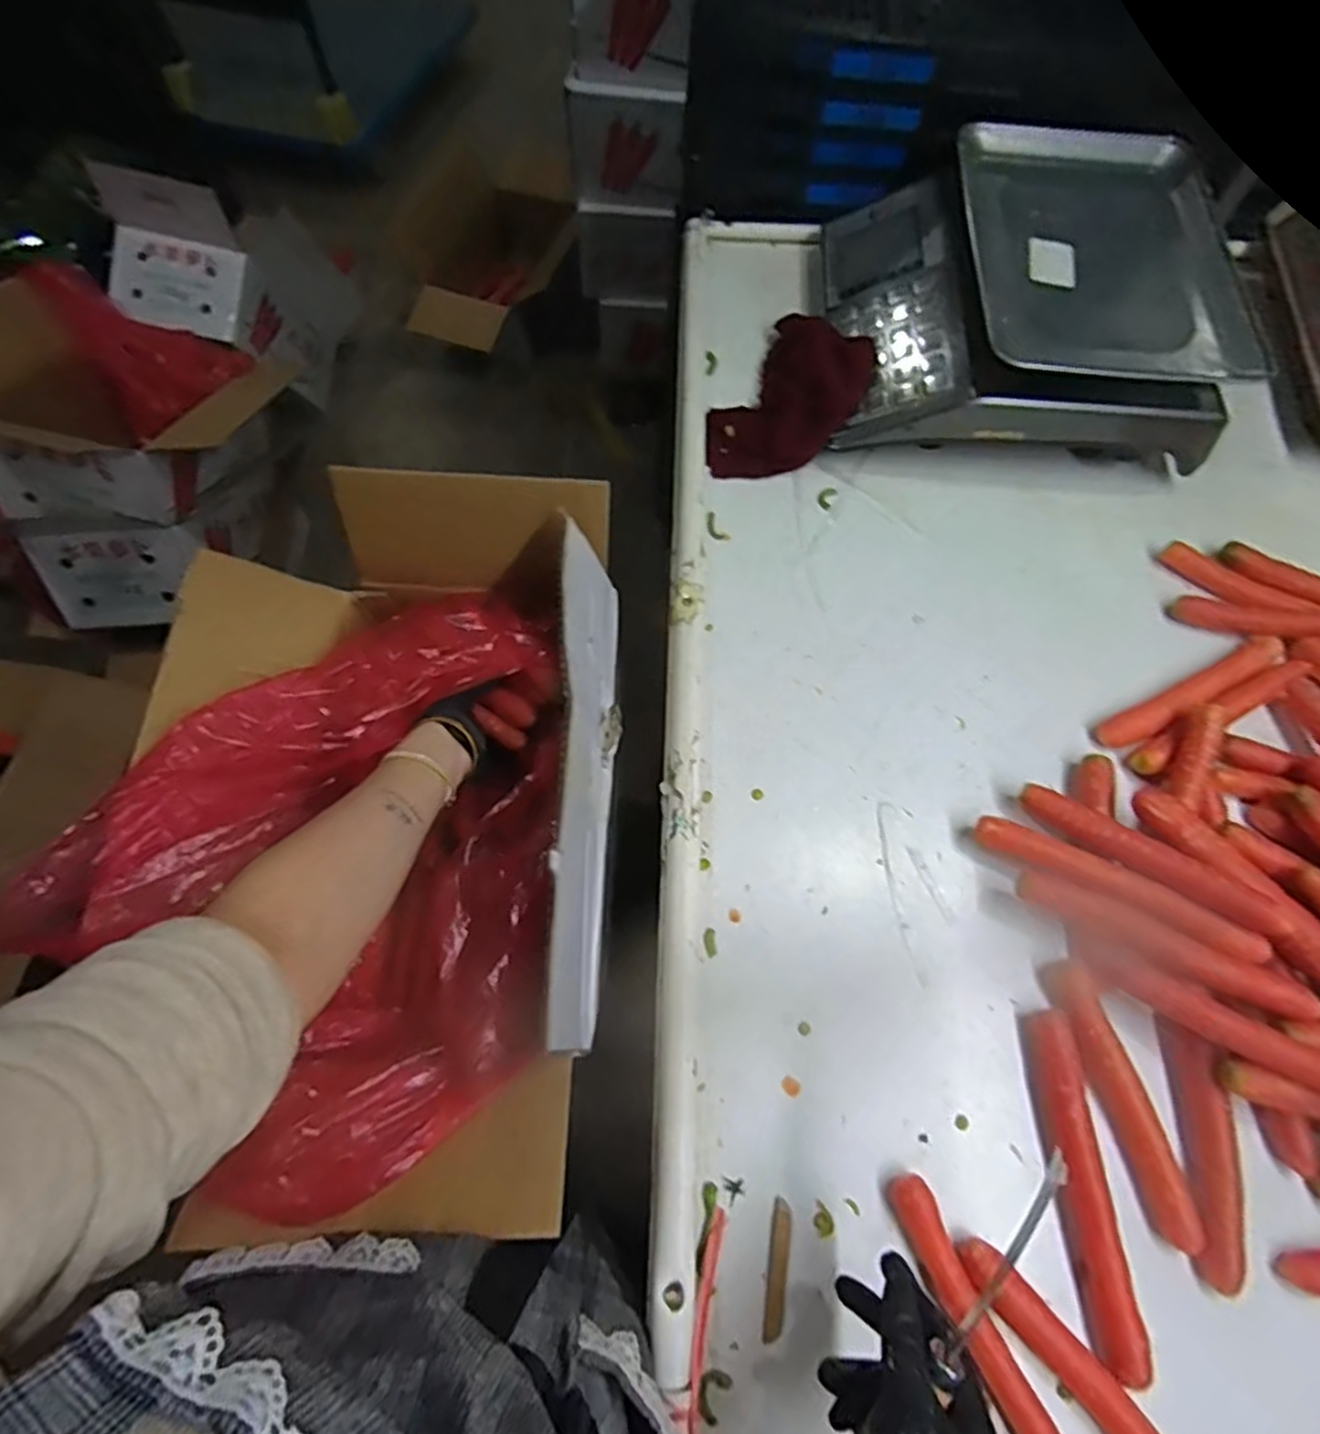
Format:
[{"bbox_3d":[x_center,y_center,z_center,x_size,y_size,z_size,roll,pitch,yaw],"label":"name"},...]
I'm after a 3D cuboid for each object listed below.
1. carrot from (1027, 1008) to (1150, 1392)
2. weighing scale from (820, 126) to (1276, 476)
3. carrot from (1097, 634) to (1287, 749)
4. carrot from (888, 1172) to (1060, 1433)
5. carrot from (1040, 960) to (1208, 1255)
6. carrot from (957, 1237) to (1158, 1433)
[{"bbox_3d":[0.271,0.298,0.454,0.024,0.023,0.198,-1,67,-2],"label":"carrot"},{"bbox_3d":[0.347,-0.399,0.693,0.347,0.130,0.310,2,67,0],"label":"weighing scale"},{"bbox_3d":[0.450,-0.023,0.595,0.191,0.024,0.026,-26,70,-13],"label":"carrot"},{"bbox_3d":[0.200,0.386,0.418,0.024,0.027,0.211,-24,69,-12],"label":"carrot"},{"bbox_3d":[0.307,0.250,0.469,0.029,0.023,0.167,-13,68,-8],"label":"carrot"},{"bbox_3d":[0.257,0.397,0.409,0.025,0.023,0.198,-39,73,-17],"label":"carrot"}]

